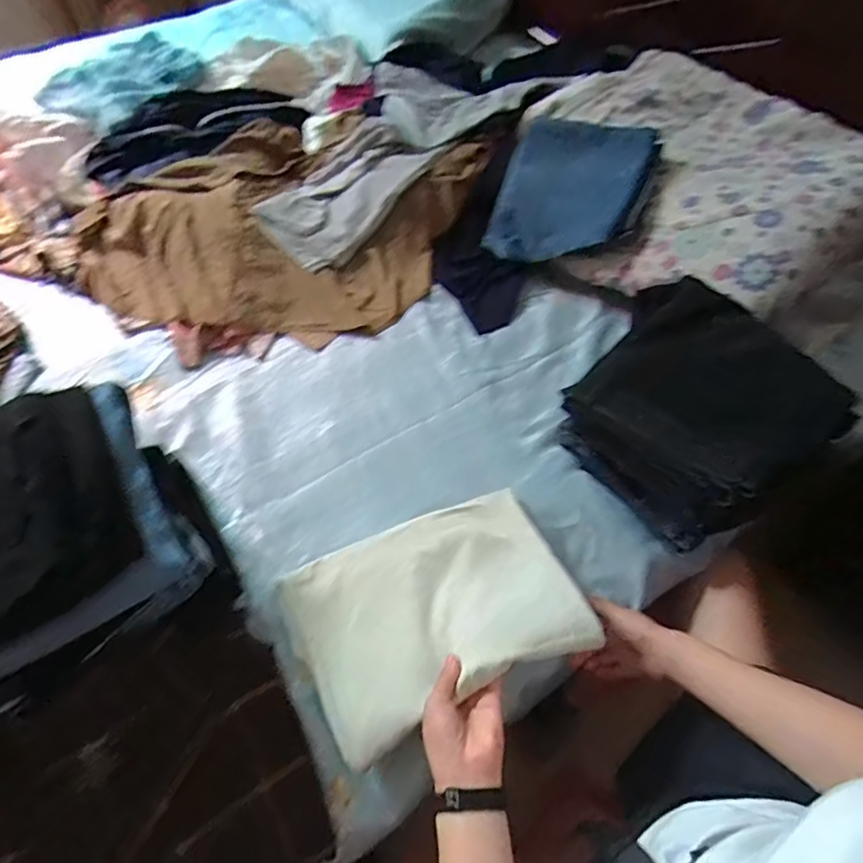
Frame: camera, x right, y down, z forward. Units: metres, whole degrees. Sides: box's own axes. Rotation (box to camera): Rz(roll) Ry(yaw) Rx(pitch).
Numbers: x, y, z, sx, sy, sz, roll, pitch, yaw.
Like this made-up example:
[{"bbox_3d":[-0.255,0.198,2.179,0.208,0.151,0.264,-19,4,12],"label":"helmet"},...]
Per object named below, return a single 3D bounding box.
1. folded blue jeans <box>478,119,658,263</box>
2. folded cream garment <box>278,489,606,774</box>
[{"bbox_3d":[0.217,-0.381,0.871,0.238,0.045,0.229,20,97,30],"label":"folded blue jeans"},{"bbox_3d":[0.003,0.174,0.579,0.294,0.045,0.239,-24,41,-11],"label":"folded cream garment"}]

